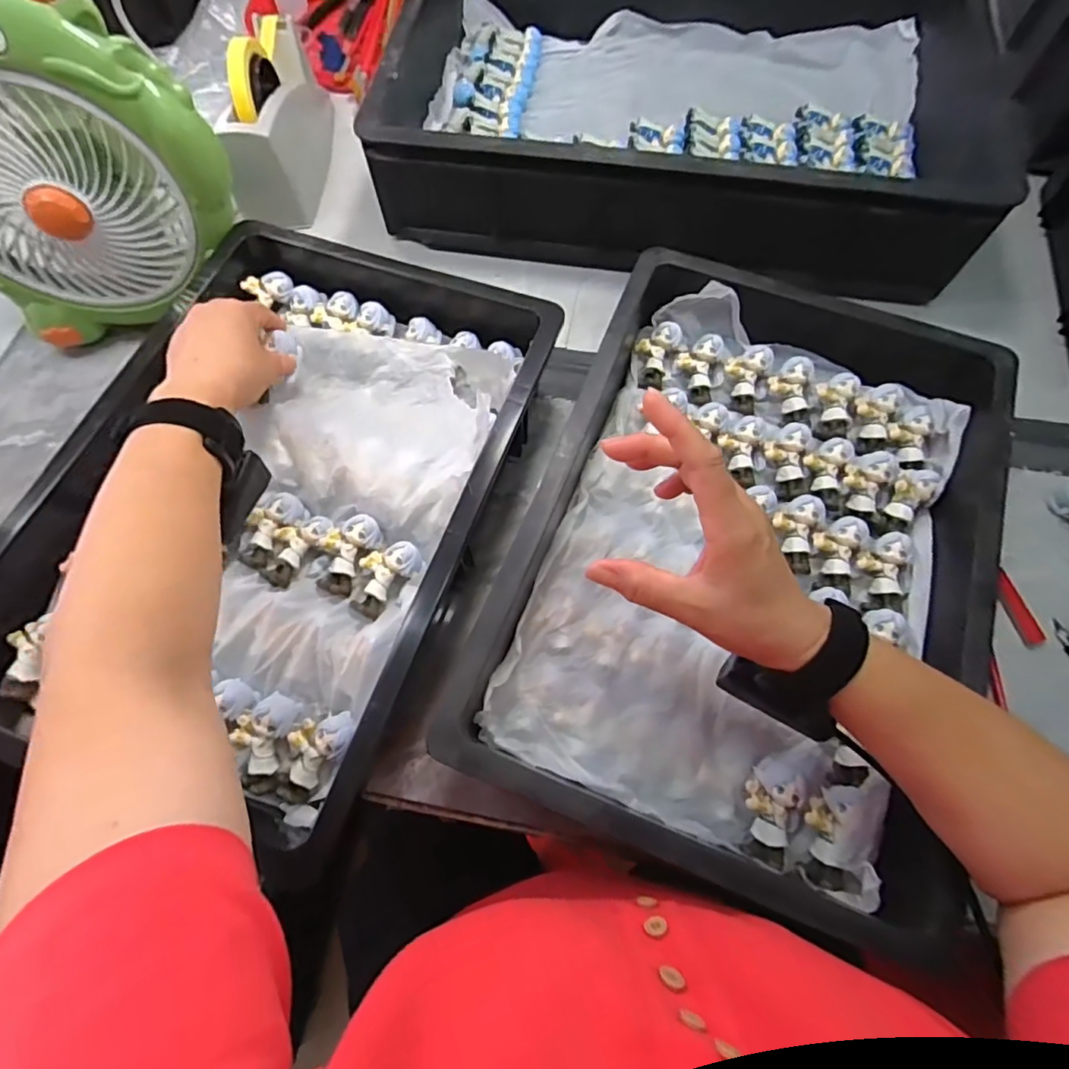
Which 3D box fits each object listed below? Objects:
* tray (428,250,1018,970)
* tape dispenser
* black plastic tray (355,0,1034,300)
[{"bbox_3d":[0.160,-0.011,0.436,0.307,0.078,0.475,19,69,8],"label":"tray"},{"bbox_3d":[-0.274,-0.461,0.620,0.065,0.118,0.199,6,68,3],"label":"tape dispenser"},{"bbox_3d":[0.151,-0.468,0.616,0.584,0.129,0.451,8,68,4],"label":"black plastic tray"}]

